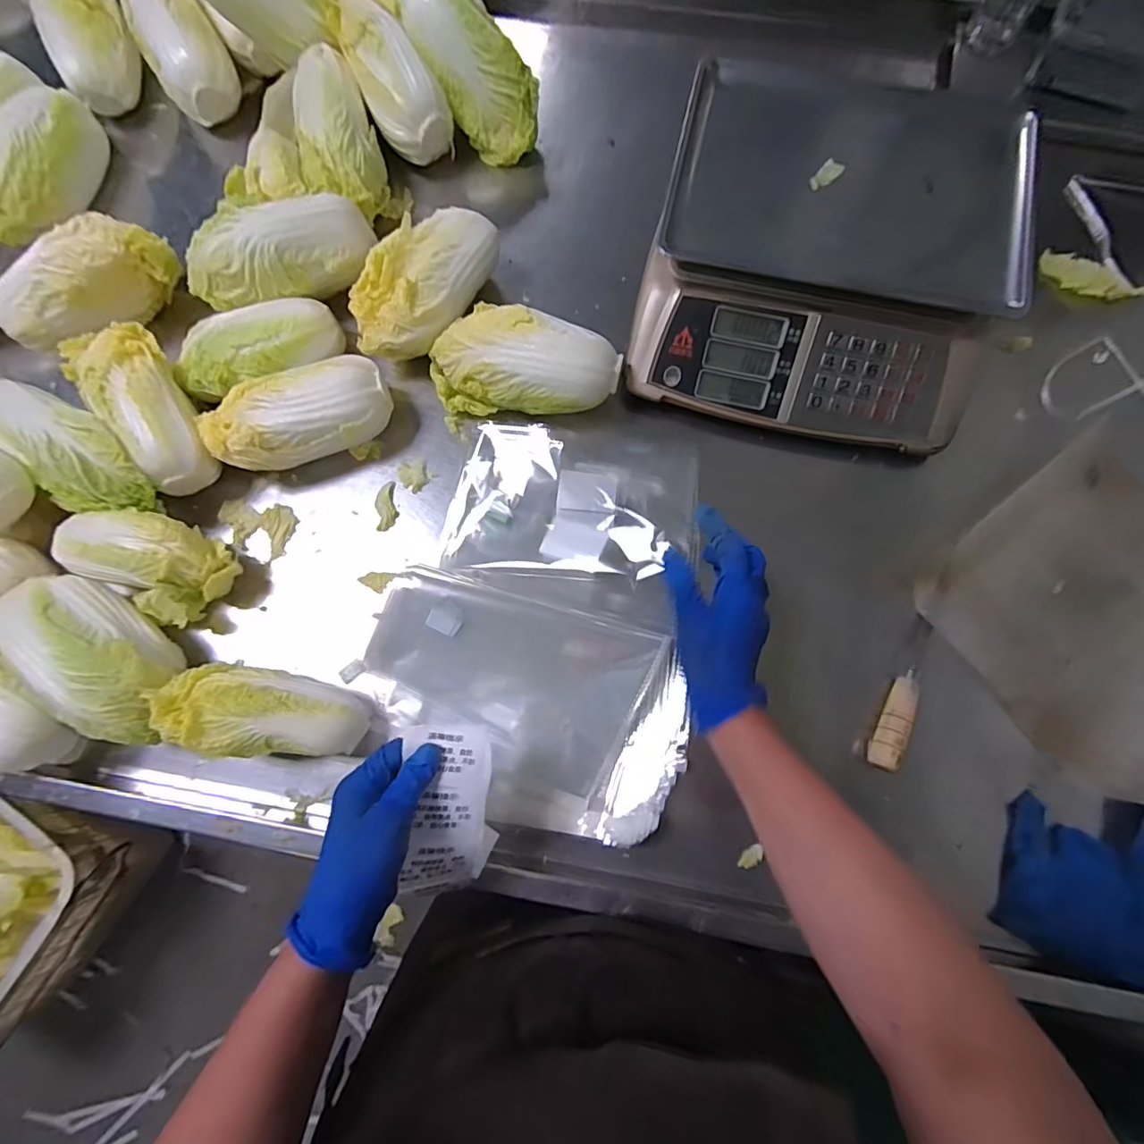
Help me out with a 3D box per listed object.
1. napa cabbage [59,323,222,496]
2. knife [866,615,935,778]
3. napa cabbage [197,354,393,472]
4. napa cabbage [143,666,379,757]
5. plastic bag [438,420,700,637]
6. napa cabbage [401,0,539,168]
[{"bbox_3d":[-0.432,-0.172,0.529,0.083,0.064,0.183,-37,79,-8],"label":"napa cabbage"},{"bbox_3d":[0.315,0.113,0.493,0.023,0.029,0.151,25,78,6],"label":"knife"},{"bbox_3d":[-0.277,-0.161,0.539,0.176,0.065,0.092,-24,77,-5],"label":"napa cabbage"},{"bbox_3d":[-0.271,0.125,0.458,0.174,0.063,0.074,11,76,-13],"label":"napa cabbage"},{"bbox_3d":[0.000,-0.067,0.531,0.247,0.051,0.202,15,77,4],"label":"plastic bag"},{"bbox_3d":[-0.113,-0.607,0.631,0.183,0.096,0.078,41,42,-26],"label":"napa cabbage"}]

